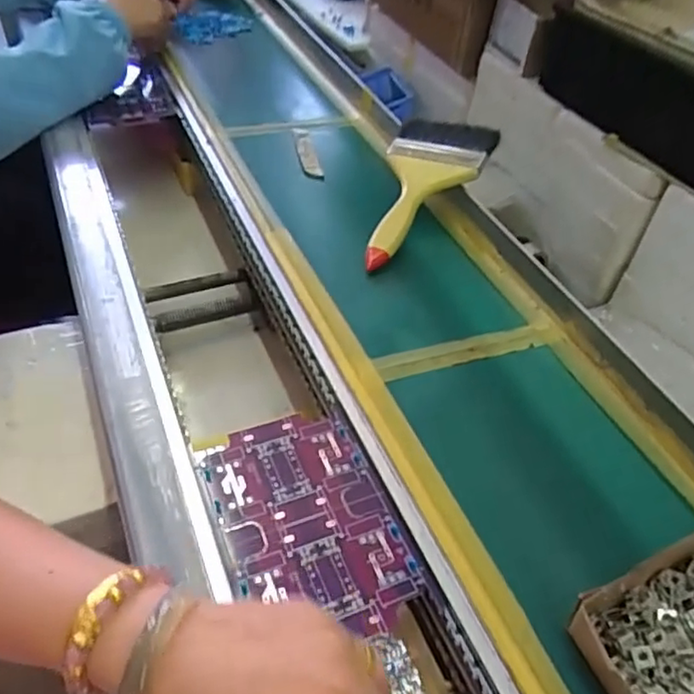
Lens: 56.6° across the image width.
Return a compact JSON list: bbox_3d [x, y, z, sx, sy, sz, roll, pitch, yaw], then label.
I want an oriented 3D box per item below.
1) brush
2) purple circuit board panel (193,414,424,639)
[{"bbox_3d":[0.063,-0.152,0.624,0.096,0.023,0.203,22,62,18],"label":"brush"},{"bbox_3d":[-0.028,0.110,0.411,0.103,0.005,0.158,-17,49,-18],"label":"purple circuit board panel"}]

